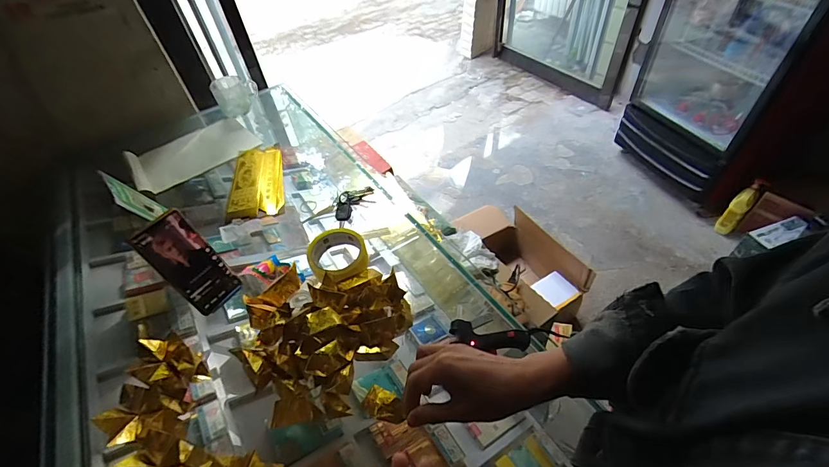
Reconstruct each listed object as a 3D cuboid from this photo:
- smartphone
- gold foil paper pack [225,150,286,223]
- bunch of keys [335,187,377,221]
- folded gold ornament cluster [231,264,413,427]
[{"bbox_3d":[-0.339,0.046,0.563,0.010,0.159,0.073,5,43,45],"label":"smartphone"},{"bbox_3d":[-0.340,-0.118,0.813,0.110,0.029,0.238,-11,48,-5],"label":"gold foil paper pack"},{"bbox_3d":[-0.119,-0.064,0.734,0.052,0.023,0.103,31,57,29],"label":"bunch of keys"},{"bbox_3d":[-0.130,0.139,0.522,0.238,0.051,0.212,-2,48,3],"label":"folded gold ornament cluster"}]

